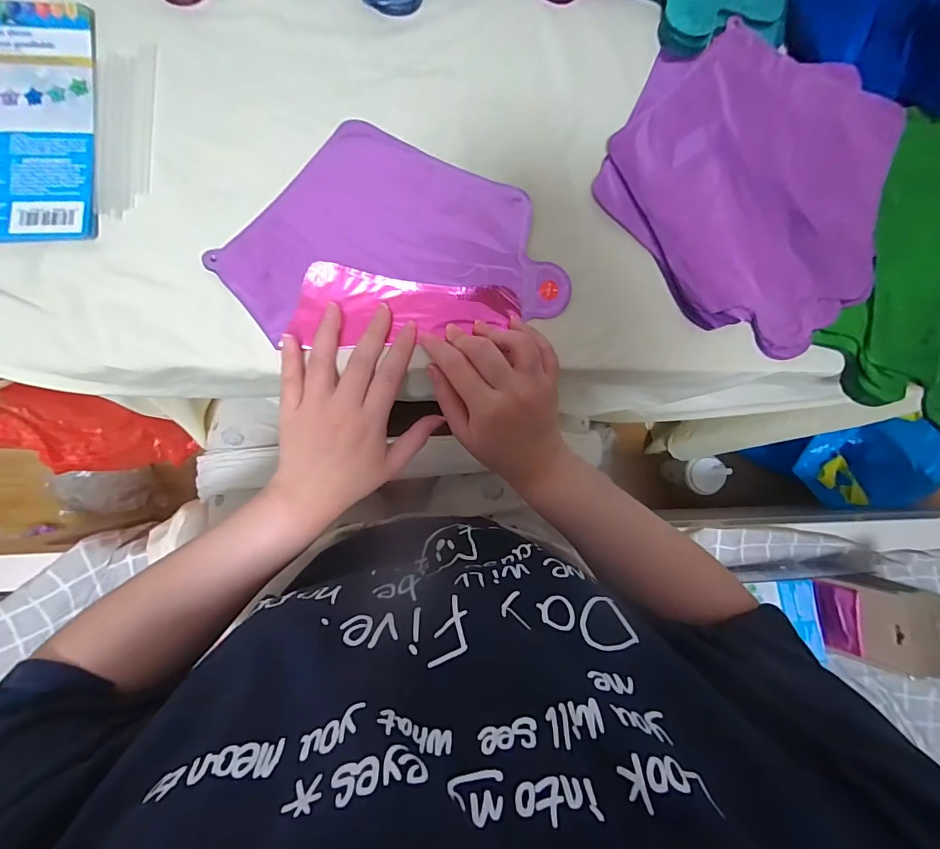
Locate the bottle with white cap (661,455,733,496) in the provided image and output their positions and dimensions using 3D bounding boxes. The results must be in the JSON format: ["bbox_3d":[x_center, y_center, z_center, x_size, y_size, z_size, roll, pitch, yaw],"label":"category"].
[{"bbox_3d":[0.516,0.118,1.022,0.074,0.173,0.081,0,87,-4],"label":"bottle with white cap"}]

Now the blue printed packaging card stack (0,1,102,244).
[{"bbox_3d":[-0.345,-0.228,0.328,0.115,0.009,0.182,-4,86,-4],"label":"blue printed packaging card stack"}]

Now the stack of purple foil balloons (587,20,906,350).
[{"bbox_3d":[0.234,-0.201,0.361,0.226,0.016,0.237,25,84,-1],"label":"stack of purple foil balloons"}]

